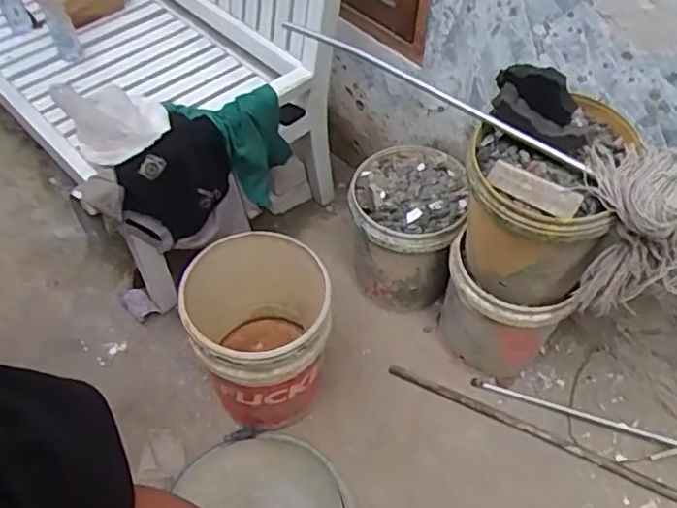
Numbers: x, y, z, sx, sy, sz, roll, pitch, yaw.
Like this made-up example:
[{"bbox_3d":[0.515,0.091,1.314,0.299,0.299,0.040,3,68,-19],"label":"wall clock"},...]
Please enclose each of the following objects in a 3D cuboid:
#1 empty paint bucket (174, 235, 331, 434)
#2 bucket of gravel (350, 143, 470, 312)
[{"bbox_3d":[-0.182,0.193,1.433,0.309,0.385,0.314,0,51,-1],"label":"empty paint bucket"},{"bbox_3d":[0.174,-0.062,1.695,0.278,0.372,0.301,0,51,-1],"label":"bucket of gravel"}]

